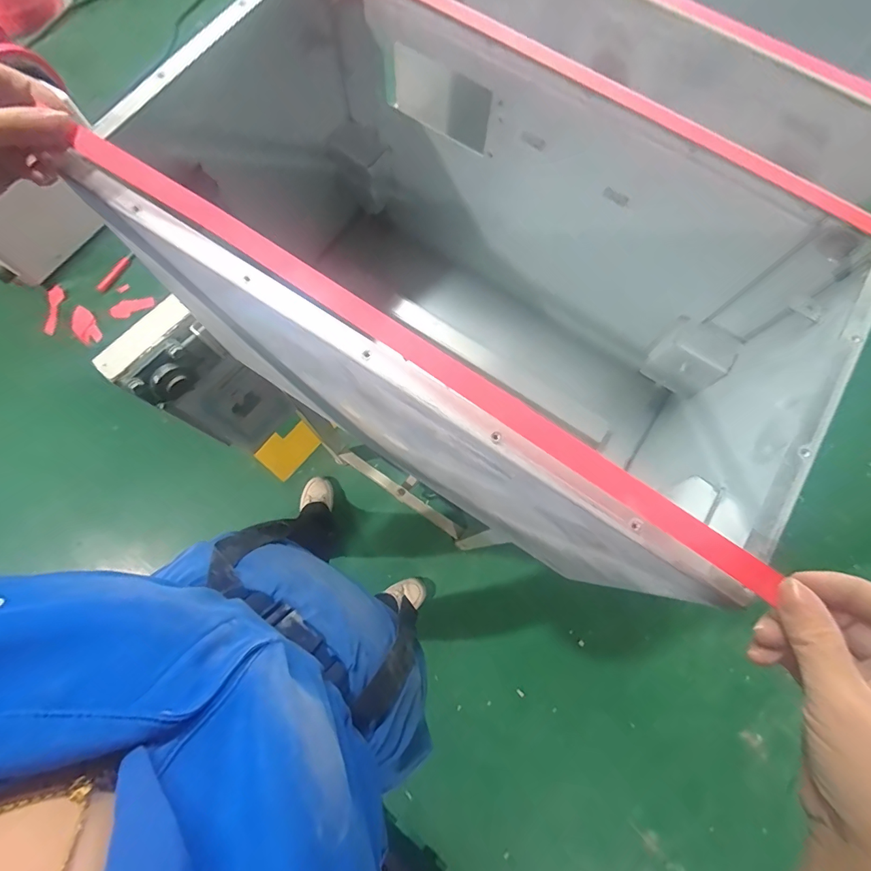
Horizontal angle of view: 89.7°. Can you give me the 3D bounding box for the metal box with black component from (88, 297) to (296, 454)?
[{"bbox_3d":[-0.383,-0.079,0.769,0.086,0.366,0.143,38,78,9],"label":"metal box with black component"}]

